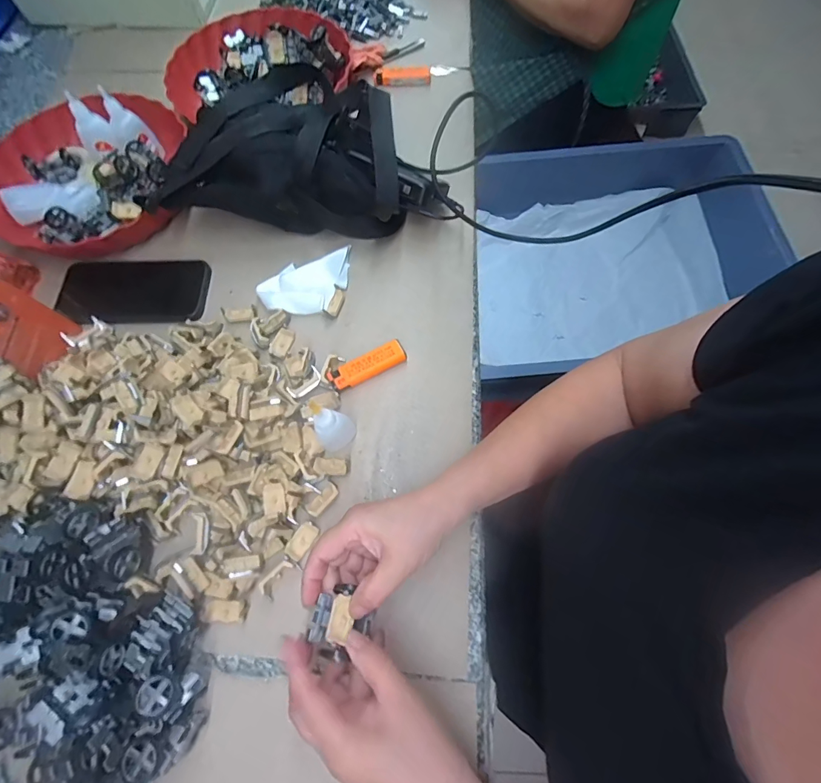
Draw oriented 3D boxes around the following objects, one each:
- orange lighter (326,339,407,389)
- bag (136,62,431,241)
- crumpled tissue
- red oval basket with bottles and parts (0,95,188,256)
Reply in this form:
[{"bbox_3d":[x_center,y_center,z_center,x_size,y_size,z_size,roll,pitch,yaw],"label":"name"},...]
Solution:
[{"bbox_3d":[-0.044,-0.027,0.421,0.079,0.013,0.024,-24,71,-10],"label":"orange lighter"},{"bbox_3d":[-0.116,-0.269,0.474,0.288,0.086,0.195,10,70,5],"label":"bag"},{"bbox_3d":[-0.116,-0.120,0.455,0.103,0.020,0.066,-12,69,-6],"label":"crumpled tissue"},{"bbox_3d":[-0.398,-0.260,0.514,0.238,0.080,0.232,-2,69,1],"label":"red oval basket with bottles and parts"}]

